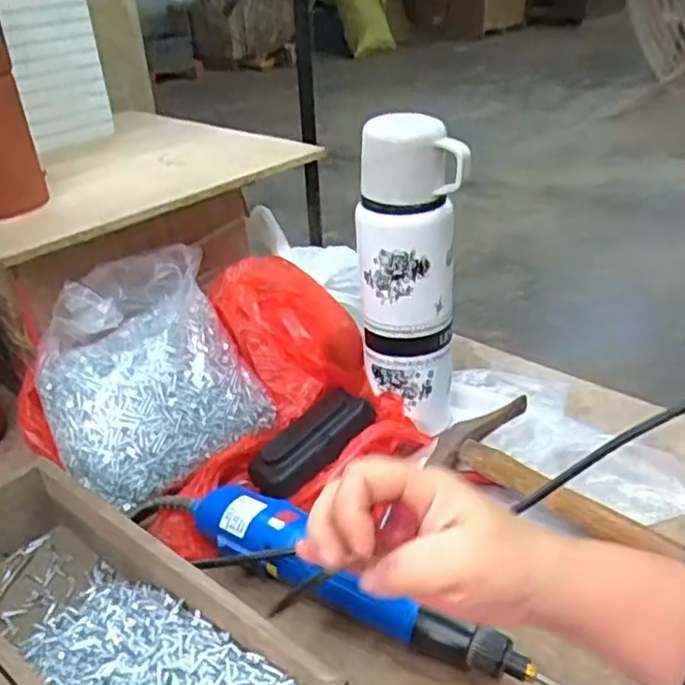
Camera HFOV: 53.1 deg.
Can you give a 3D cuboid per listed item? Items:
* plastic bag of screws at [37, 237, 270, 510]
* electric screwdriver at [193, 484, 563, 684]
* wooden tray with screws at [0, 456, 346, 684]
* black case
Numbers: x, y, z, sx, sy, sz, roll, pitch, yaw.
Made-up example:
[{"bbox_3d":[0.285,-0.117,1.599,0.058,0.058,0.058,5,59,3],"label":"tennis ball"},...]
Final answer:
[{"bbox_3d":[-0.155,0.019,0.544,0.162,0.053,0.188,-23,75,-25],"label":"plastic bag of screws"},{"bbox_3d":[-0.010,0.153,0.451,0.253,0.044,0.058,17,34,29],"label":"electric screwdriver"},{"bbox_3d":[-0.132,0.164,0.384,0.290,0.063,0.100,22,38,34],"label":"wooden tray with screws"},{"bbox_3d":[-0.024,0.080,0.551,0.108,0.025,0.044,-40,42,-16],"label":"black case"}]

